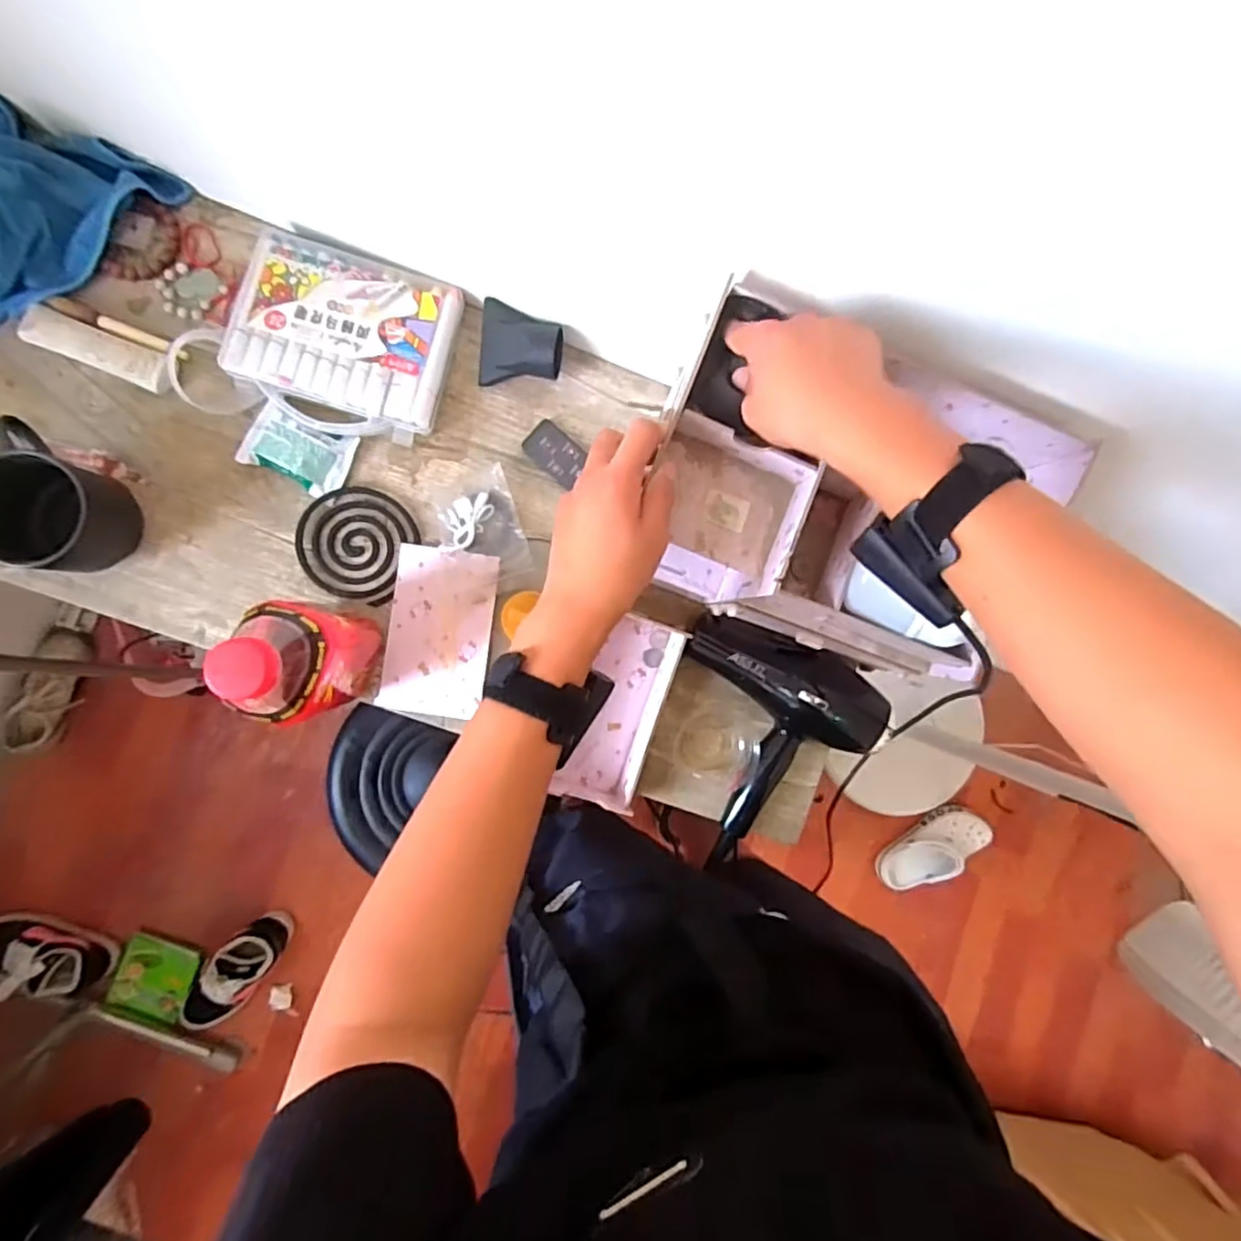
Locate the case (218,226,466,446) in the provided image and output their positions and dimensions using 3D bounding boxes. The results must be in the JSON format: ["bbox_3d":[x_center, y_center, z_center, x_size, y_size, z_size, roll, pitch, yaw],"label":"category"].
[{"bbox_3d":[-0.258,-0.259,0.604,0.185,0.032,0.156,14,87,-6],"label":"case"}]

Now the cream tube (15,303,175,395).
[{"bbox_3d":[-0.468,-0.243,0.587,0.128,0.019,0.035,21,87,-6],"label":"cream tube"}]

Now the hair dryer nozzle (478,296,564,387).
[{"bbox_3d":[-0.096,-0.266,0.625,0.081,0.045,0.070,4,88,-7],"label":"hair dryer nozzle"}]

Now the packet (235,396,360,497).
[{"bbox_3d":[-0.301,-0.159,0.607,0.087,0.016,0.062,23,86,-6],"label":"packet"}]

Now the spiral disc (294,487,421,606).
[{"bbox_3d":[-0.257,-0.074,0.629,0.102,0.011,0.107,-1,93,-10],"label":"spiral disc"}]

